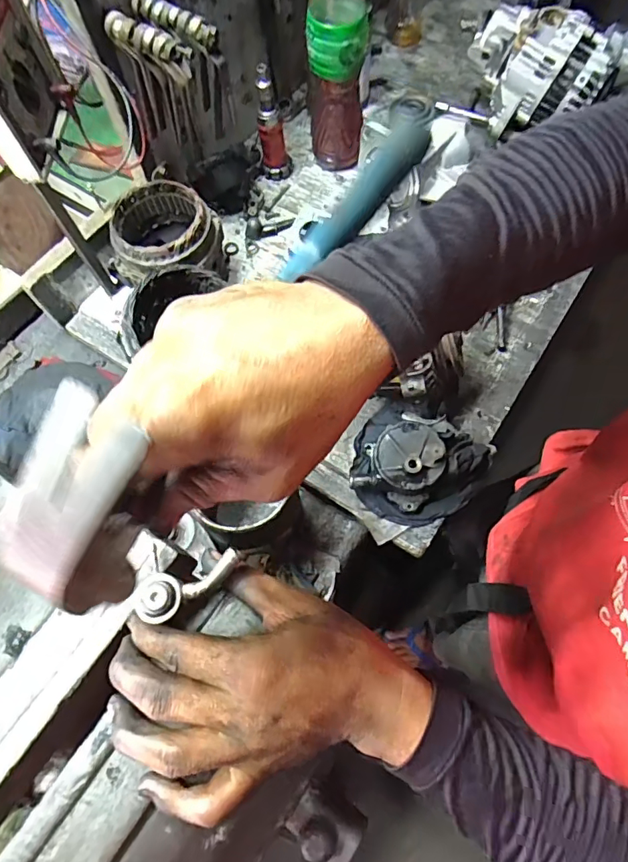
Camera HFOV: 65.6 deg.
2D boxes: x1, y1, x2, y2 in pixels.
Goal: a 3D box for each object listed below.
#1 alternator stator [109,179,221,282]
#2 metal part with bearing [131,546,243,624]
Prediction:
[{"bbox_3d":[-0.188,-0.250,0.621,0.126,0.067,0.121,-9,66,-1],"label":"alternator stator"},{"bbox_3d":[-0.073,0.090,0.285,0.063,0.010,0.025,-20,66,-9],"label":"metal part with bearing"}]

